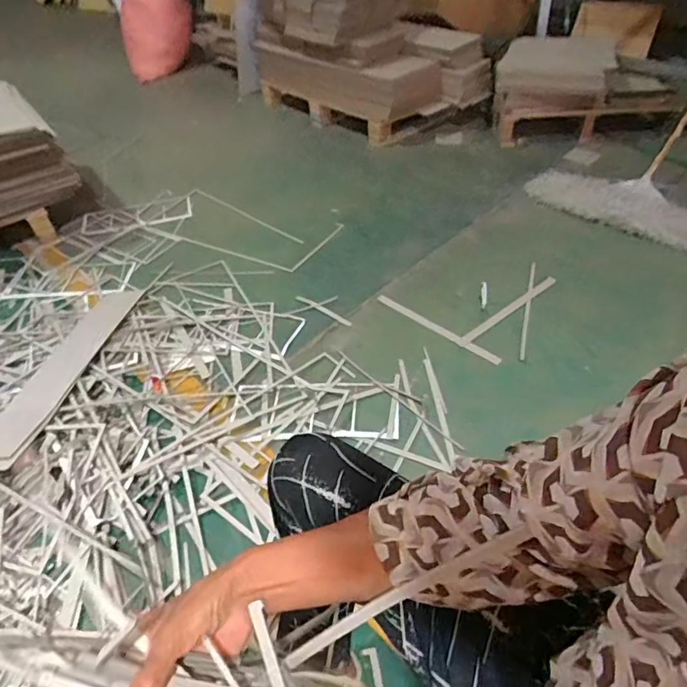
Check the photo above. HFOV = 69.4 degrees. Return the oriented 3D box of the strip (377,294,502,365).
[{"bbox_3d":[0.251,-0.045,1.347,0.395,0.009,0.032,33,56,32],"label":"strip"}]

